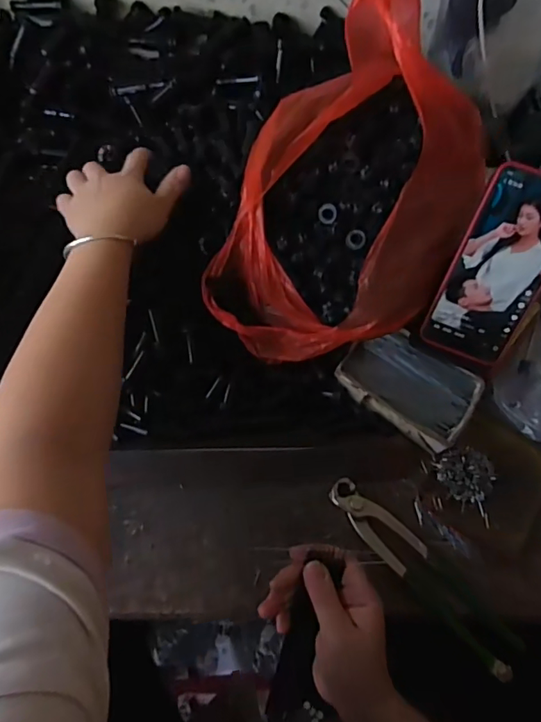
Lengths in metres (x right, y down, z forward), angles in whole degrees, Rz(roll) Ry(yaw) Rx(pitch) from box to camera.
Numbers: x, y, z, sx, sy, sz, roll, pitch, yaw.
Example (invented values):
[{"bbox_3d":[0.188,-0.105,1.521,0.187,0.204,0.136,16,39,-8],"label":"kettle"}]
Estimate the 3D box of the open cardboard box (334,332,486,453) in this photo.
[{"bbox_3d":[0.135,0.022,0.495,0.123,0.029,0.084,31,65,13],"label":"open cardboard box"}]

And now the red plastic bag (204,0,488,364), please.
[{"bbox_3d":[0.070,-0.145,0.443,0.204,0.190,0.258,22,63,8],"label":"red plastic bag"}]

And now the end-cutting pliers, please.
[{"bbox_3d":[0.130,0.179,0.437,0.197,0.025,0.036,42,67,17],"label":"end-cutting pliers"}]

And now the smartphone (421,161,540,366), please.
[{"bbox_3d":[0.197,-0.077,0.434,0.079,0.161,0.010,22,26,8],"label":"smartphone"}]

